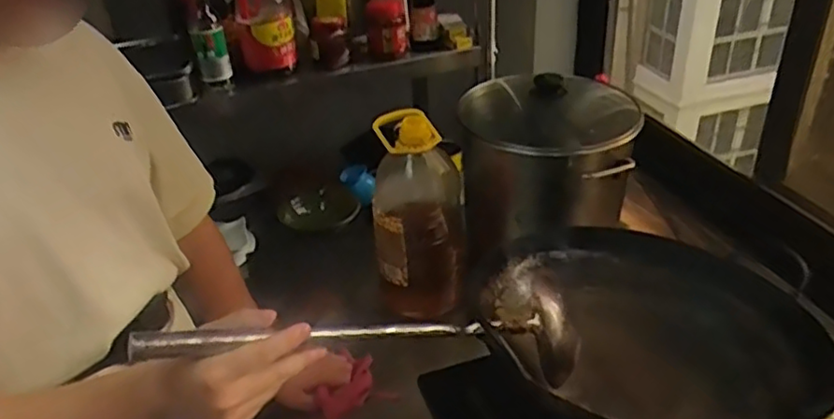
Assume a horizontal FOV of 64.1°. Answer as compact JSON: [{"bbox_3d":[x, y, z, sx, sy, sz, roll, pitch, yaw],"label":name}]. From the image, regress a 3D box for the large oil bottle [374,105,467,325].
[{"bbox_3d":[0.004,0.012,1.125,0.149,0.324,0.132,-3,33,1],"label":"large oil bottle"}]

